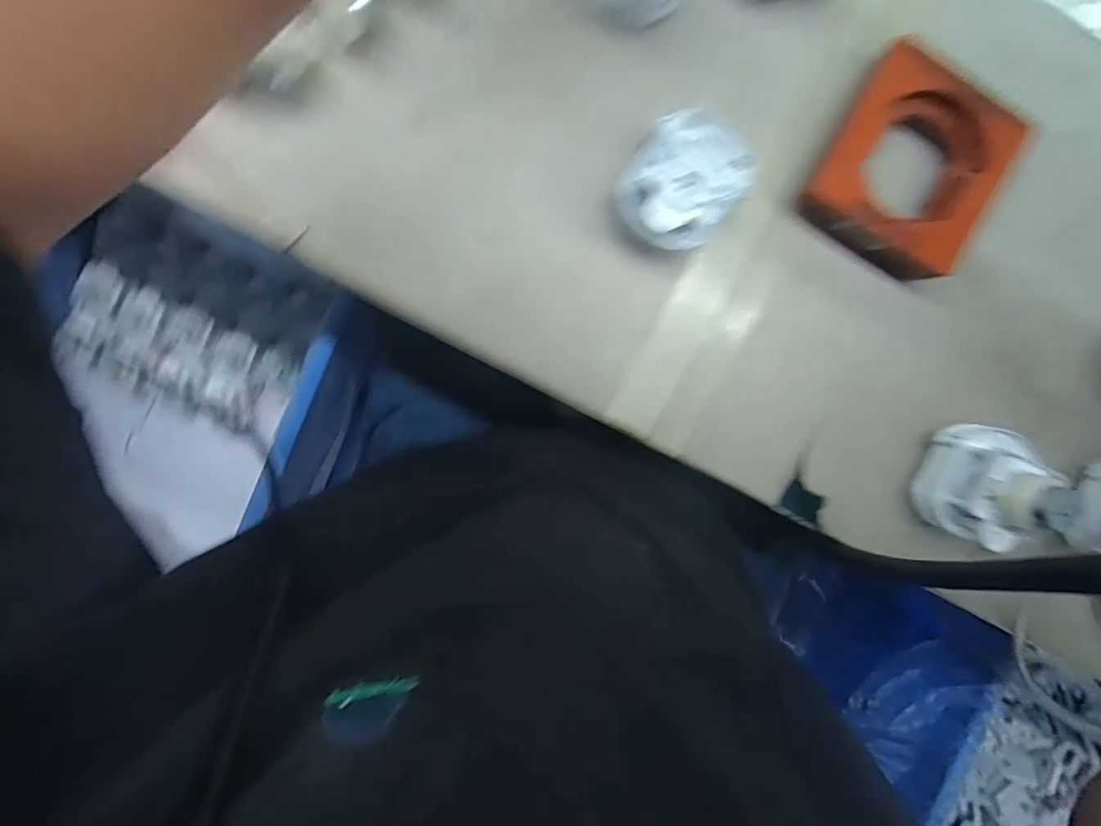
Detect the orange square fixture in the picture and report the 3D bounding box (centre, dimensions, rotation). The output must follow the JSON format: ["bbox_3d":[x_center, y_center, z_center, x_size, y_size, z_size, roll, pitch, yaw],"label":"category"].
[{"bbox_3d":[0.206,-0.140,0.311,0.088,0.031,0.103,24,93,-7],"label":"orange square fixture"}]

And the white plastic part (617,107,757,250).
[{"bbox_3d":[0.069,-0.122,0.297,0.058,0.045,0.063,-1,96,-5],"label":"white plastic part"}]

